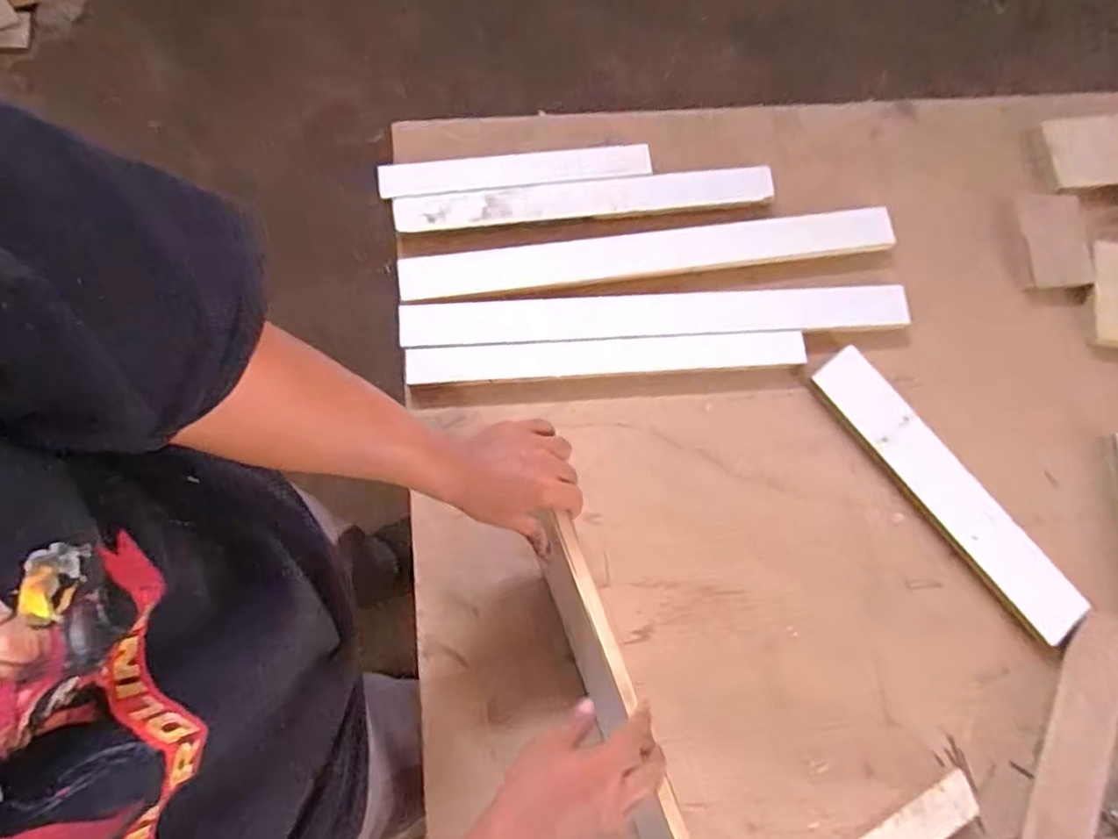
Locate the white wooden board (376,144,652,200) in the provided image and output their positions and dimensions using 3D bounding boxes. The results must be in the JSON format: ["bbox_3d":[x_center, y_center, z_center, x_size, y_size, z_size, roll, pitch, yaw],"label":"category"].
[{"bbox_3d":[-0.049,-0.286,0.753,0.307,0.015,0.041,-7,80,-6],"label":"white wooden board"}]

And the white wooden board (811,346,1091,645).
[{"bbox_3d":[0.422,0.076,0.719,0.067,0.021,0.363,-36,84,-10],"label":"white wooden board"}]

